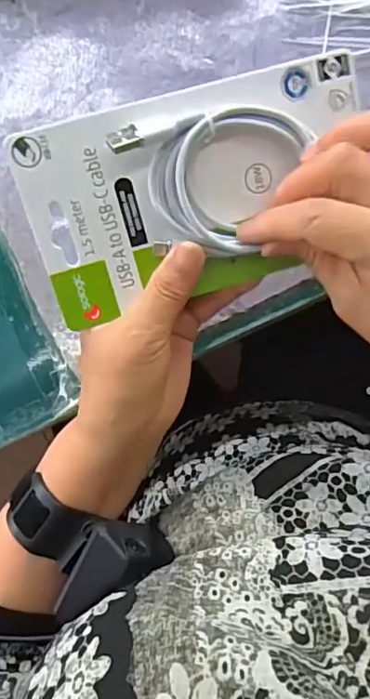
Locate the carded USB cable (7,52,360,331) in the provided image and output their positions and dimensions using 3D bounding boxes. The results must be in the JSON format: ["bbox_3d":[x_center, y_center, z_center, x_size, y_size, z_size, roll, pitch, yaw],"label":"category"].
[{"bbox_3d":[0.011,-0.078,0.276,0.173,0.019,0.098,-17,112,-6],"label":"carded USB cable"}]

